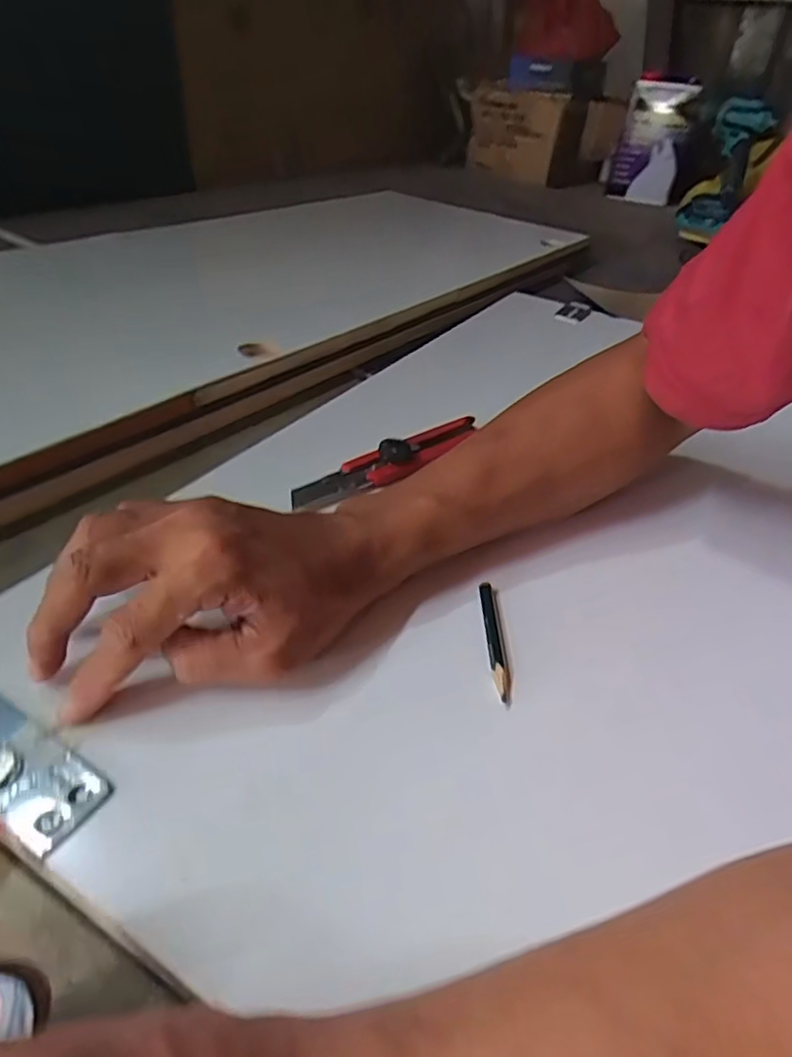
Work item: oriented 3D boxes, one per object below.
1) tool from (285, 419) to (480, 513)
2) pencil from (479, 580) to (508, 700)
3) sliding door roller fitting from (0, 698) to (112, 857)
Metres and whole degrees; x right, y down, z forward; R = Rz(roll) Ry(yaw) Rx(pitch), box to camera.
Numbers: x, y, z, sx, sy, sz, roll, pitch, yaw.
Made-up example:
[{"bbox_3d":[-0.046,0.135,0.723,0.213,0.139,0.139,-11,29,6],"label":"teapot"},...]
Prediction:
[{"bbox_3d":[0.001,-0.049,0.428,0.158,0.013,0.027,-25,47,-34],"label":"tool"},{"bbox_3d":[0.049,0.056,0.314,0.009,0.011,0.075,4,38,-3],"label":"pencil"},{"bbox_3d":[-0.150,0.093,0.241,0.079,0.006,0.034,23,44,20],"label":"sliding door roller fitting"}]

